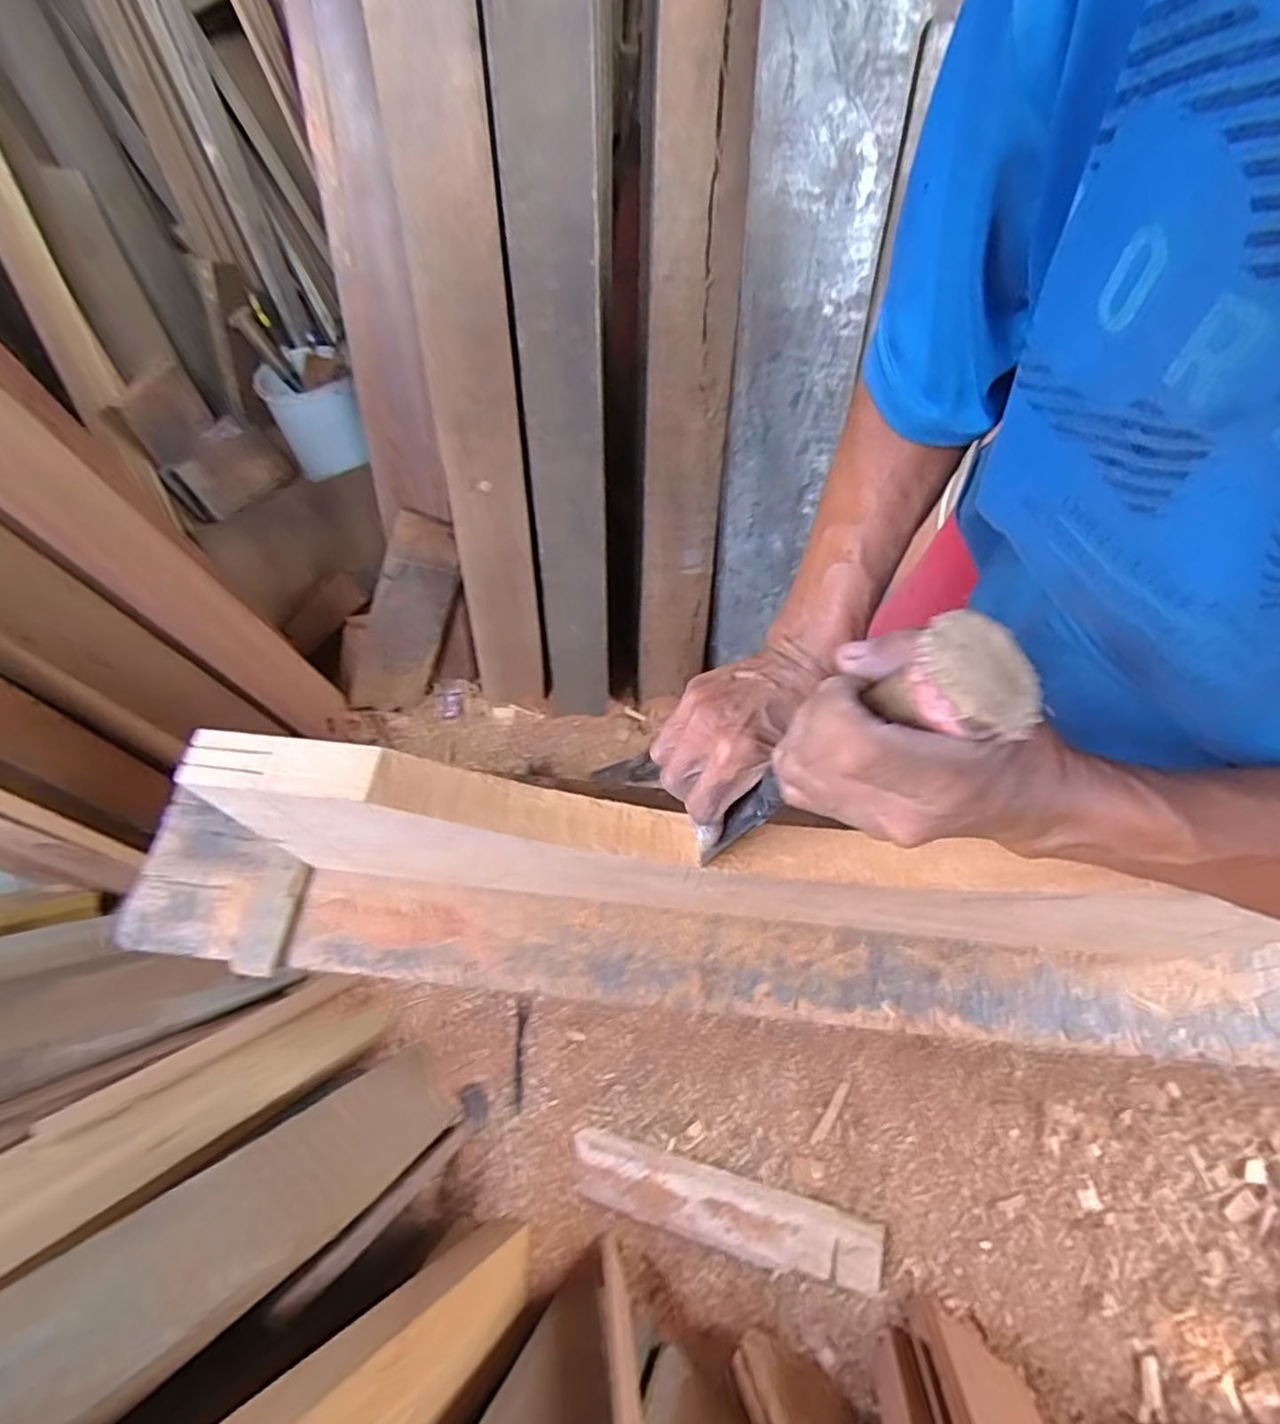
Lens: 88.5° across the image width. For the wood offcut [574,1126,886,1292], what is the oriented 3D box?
[{"bbox_3d":[0.086,0.568,0.757,0.358,0.023,0.073,1,57,25],"label":"wood offcut"}]

